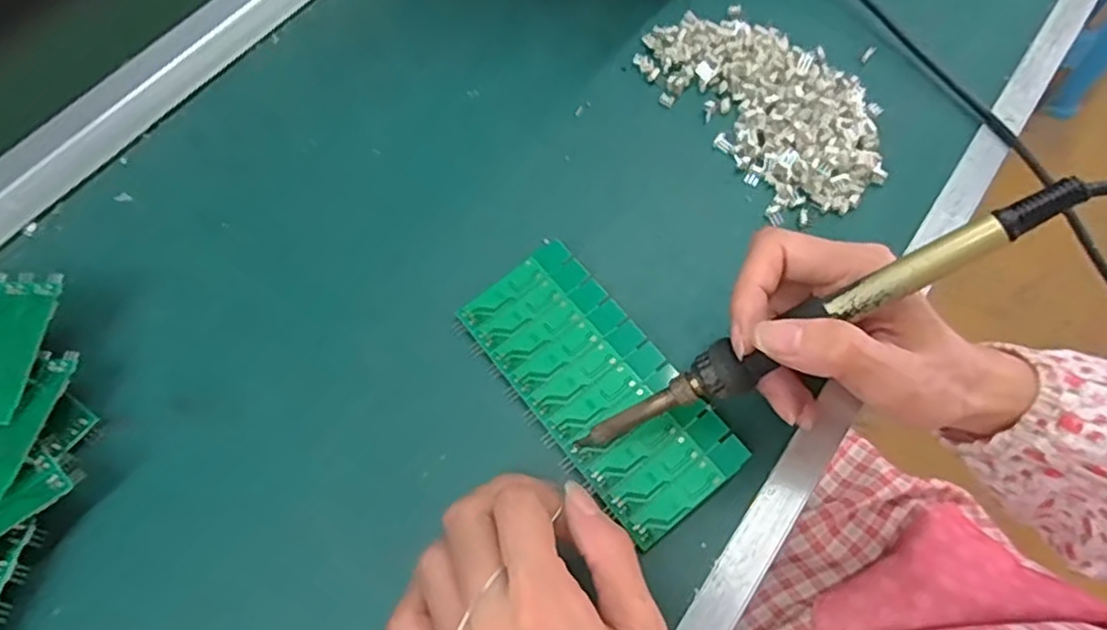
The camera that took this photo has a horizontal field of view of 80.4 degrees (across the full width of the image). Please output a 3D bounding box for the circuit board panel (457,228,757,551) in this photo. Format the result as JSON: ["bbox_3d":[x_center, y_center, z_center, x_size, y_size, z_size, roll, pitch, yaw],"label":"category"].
[{"bbox_3d":[0.020,0.031,0.302,0.063,0.009,0.136,-35,72,-15],"label":"circuit board panel"}]

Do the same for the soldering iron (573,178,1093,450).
[{"bbox_3d":[0.090,0.008,0.249,0.200,0.015,0.018,-32,68,21],"label":"soldering iron"}]

